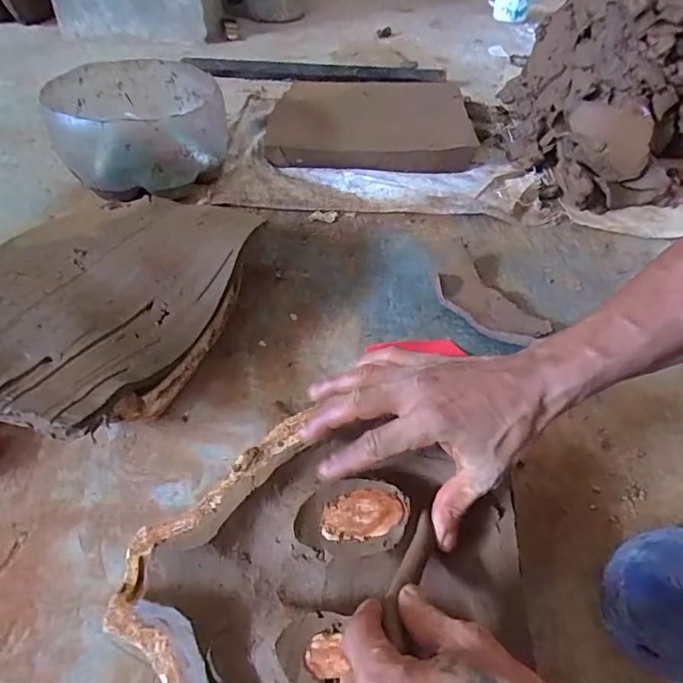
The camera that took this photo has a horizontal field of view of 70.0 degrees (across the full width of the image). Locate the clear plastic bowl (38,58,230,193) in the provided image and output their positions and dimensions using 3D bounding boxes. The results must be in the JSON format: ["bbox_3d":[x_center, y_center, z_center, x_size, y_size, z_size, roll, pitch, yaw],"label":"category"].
[{"bbox_3d":[-0.296,-0.323,0.716,0.220,0.093,0.241,-13,50,-14],"label":"clear plastic bowl"}]

